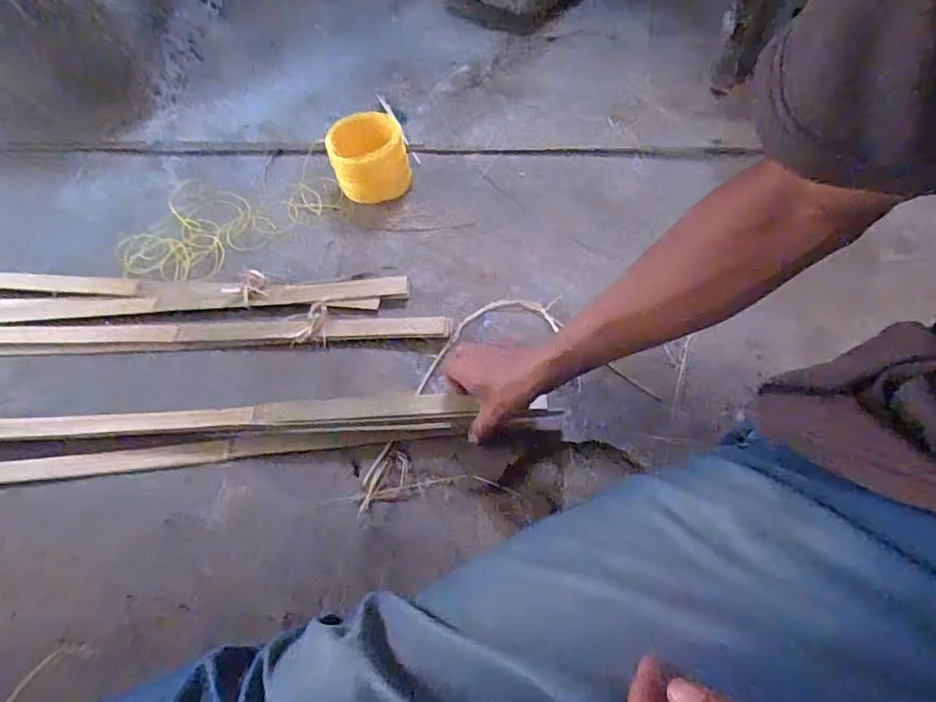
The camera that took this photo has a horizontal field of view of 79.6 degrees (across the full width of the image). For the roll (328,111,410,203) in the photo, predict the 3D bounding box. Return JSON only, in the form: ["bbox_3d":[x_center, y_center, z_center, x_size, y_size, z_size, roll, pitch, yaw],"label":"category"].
[{"bbox_3d":[-0.131,-0.257,0.748,0.102,0.079,0.086,-8,58,-2],"label":"roll"}]

